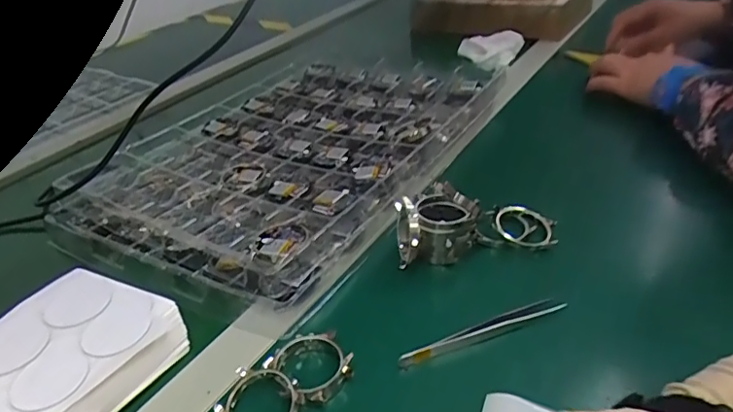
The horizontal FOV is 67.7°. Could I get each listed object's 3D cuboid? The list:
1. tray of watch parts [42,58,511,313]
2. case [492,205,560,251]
[{"bbox_3d":[-0.080,-0.076,0.609,0.323,0.030,0.452,18,40,31],"label":"tray of watch parts"},{"bbox_3d":[0.133,0.015,0.459,0.052,0.016,0.043,3,35,13],"label":"case"}]

